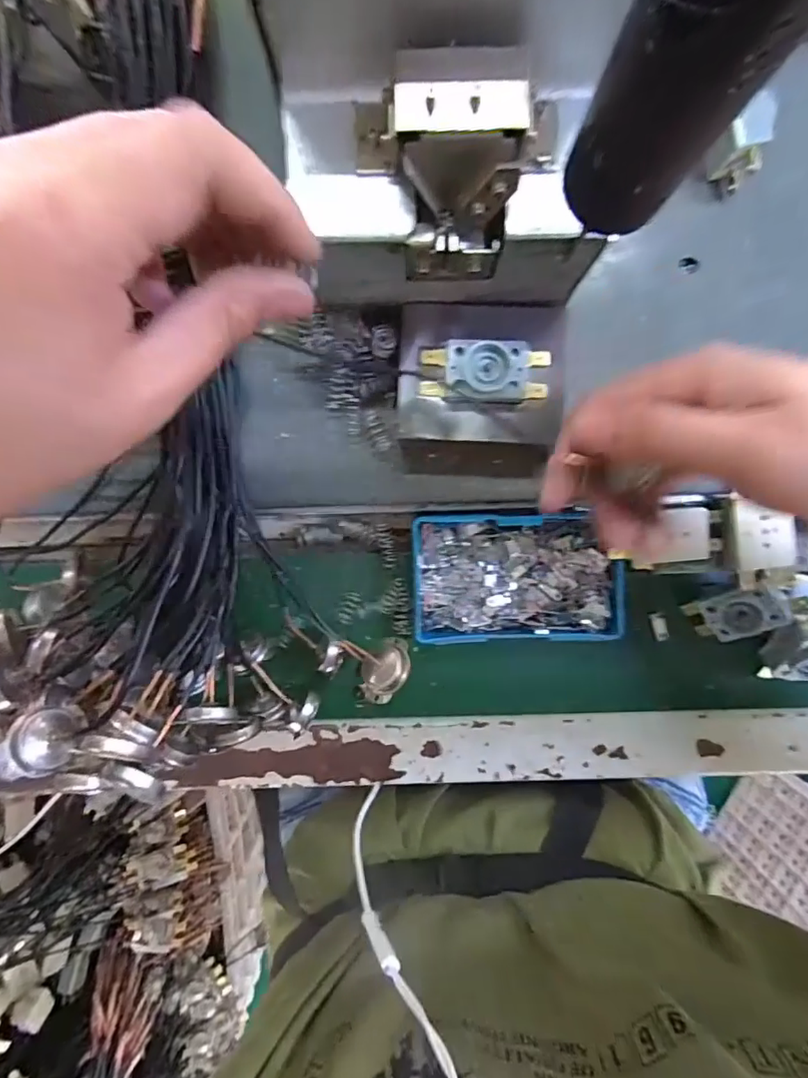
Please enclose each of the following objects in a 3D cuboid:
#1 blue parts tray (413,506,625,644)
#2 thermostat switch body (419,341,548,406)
[{"bbox_3d":[0.063,0.022,0.306,0.112,0.019,0.070,-2,93,-1],"label":"blue parts tray"},{"bbox_3d":[0.039,-0.079,0.258,0.060,0.013,0.027,2,93,-1],"label":"thermostat switch body"}]

